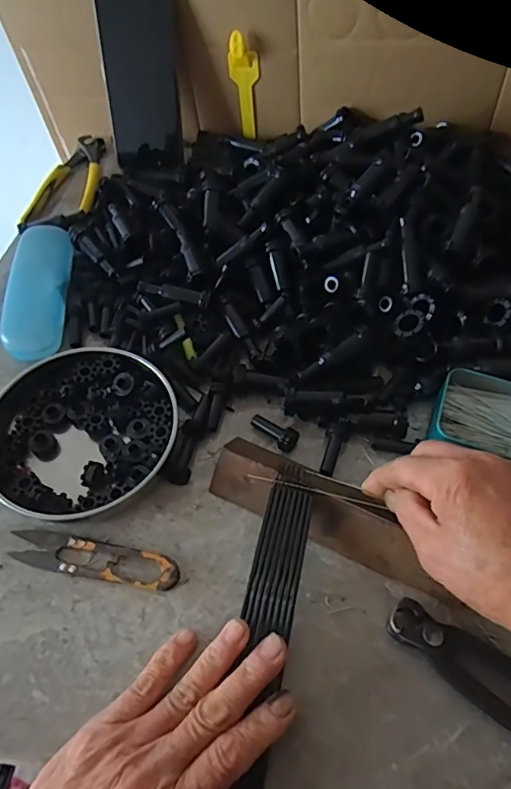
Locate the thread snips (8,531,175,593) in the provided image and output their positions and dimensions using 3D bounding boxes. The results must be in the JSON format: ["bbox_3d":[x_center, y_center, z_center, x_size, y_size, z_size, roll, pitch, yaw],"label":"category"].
[{"bbox_3d":[-0.109,0.111,0.341,0.117,0.008,0.025,9,57,7],"label":"thread snips"}]

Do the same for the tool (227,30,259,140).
[{"bbox_3d":[-0.011,-0.330,0.547,0.031,0.109,0.014,-3,56,-1],"label":"tool"}]

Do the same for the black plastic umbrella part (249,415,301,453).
[{"bbox_3d":[0.013,0.030,0.390,0.039,0.018,0.020,22,60,15],"label":"black plastic umbrella part"}]

